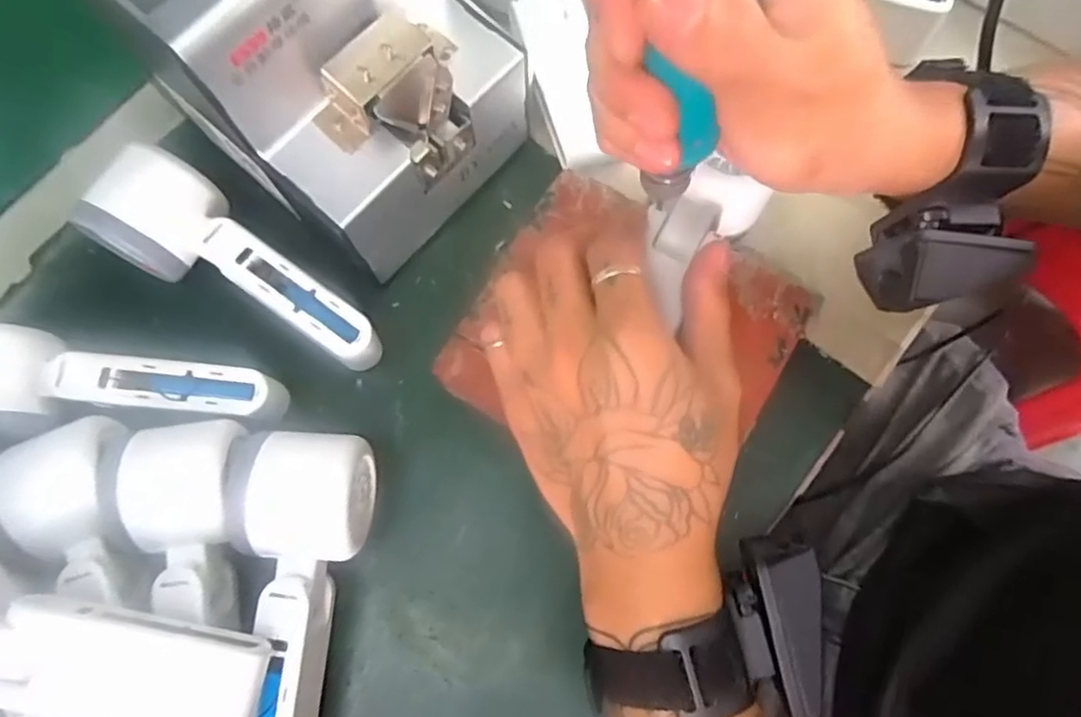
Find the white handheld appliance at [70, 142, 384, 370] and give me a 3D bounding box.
[{"bbox_3d":[-0.152,-0.041,0.344,0.153,0.061,0.054,34,79,9],"label":"white handheld appliance"}]

